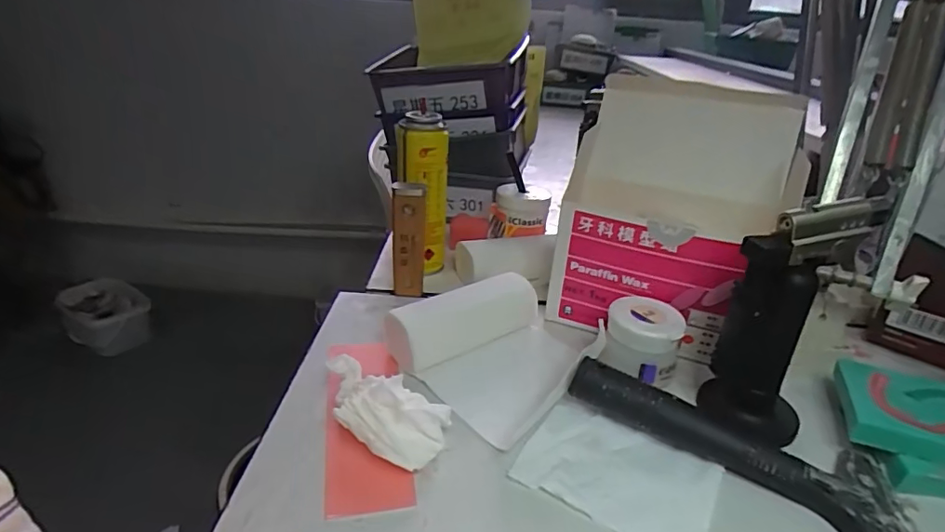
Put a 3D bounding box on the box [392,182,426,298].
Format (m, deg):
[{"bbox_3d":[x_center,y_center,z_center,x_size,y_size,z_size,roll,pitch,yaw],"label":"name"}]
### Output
[{"bbox_3d":[-0.051,-0.018,0.427,0.026,0.103,0.015,-1,28,-9],"label":"box"}]

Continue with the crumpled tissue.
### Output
[{"bbox_3d":[-0.056,0.079,0.302,0.085,0.029,0.035,30,37,22],"label":"crumpled tissue"}]

